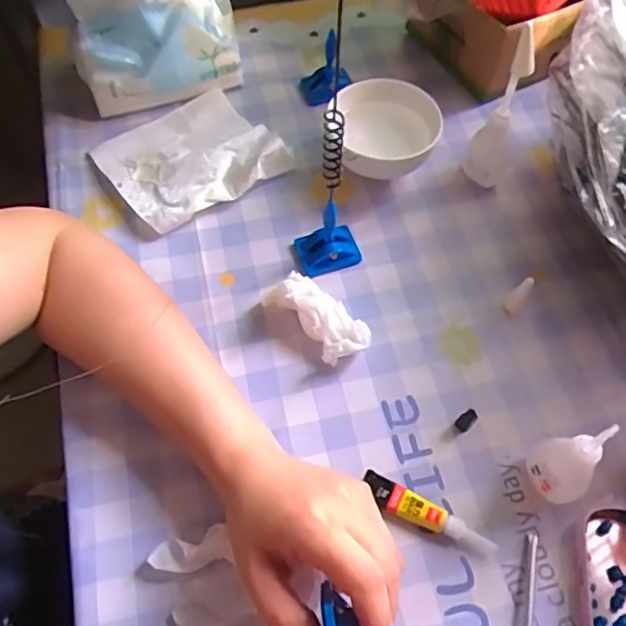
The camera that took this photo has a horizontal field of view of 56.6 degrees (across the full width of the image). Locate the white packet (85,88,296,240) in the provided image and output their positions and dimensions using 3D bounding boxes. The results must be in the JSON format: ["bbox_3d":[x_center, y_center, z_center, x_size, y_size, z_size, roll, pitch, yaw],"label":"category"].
[{"bbox_3d":[-0.102,-0.131,0.468,0.125,0.025,0.116,-33,64,-17],"label":"white packet"}]

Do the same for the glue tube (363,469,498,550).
[{"bbox_3d":[0.067,0.121,0.346,0.082,0.012,0.017,26,64,16],"label":"glue tube"}]

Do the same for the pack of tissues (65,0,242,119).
[{"bbox_3d":[-0.132,-0.241,0.472,0.128,0.116,0.084,-13,60,-6],"label":"pack of tissues"}]

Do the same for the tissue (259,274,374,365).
[{"bbox_3d":[0.003,0.000,0.399,0.035,0.040,0.080,-37,66,-18],"label":"tissue"}]

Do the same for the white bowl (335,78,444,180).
[{"bbox_3d":[0.059,-0.140,0.466,0.076,0.055,0.077,-1,60,1],"label":"white bowl"}]

